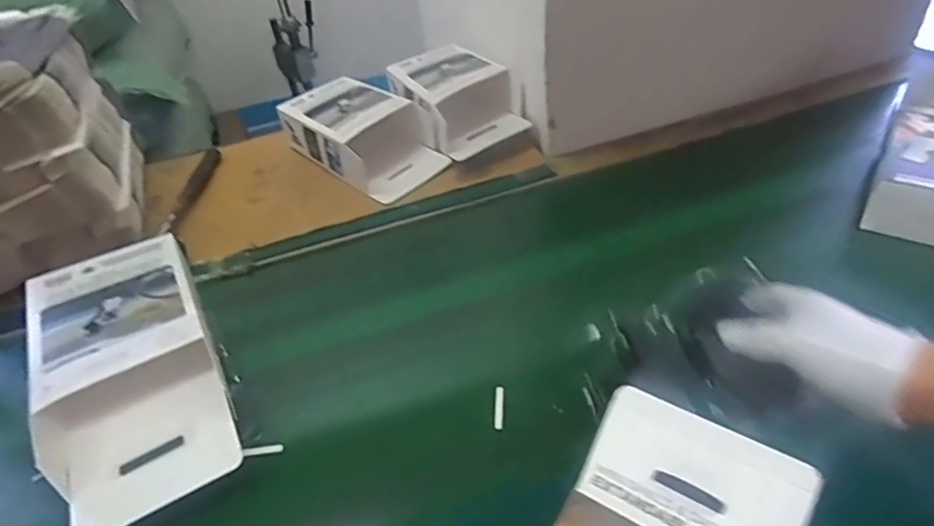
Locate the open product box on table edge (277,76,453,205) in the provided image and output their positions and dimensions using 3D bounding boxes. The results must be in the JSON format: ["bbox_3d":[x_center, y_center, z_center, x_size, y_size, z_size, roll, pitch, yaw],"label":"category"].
[{"bbox_3d":[-0.153,-0.195,0.877,0.252,0.078,0.145,30,55,35],"label":"open product box on table edge"}]

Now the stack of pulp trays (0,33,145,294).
[{"bbox_3d":[-0.587,-0.129,0.745,0.243,0.220,0.271,-18,39,-13],"label":"stack of pulp trays"}]

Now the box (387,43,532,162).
[{"bbox_3d":[-0.017,-0.259,0.920,0.151,0.090,0.234,-25,44,-16],"label":"box"}]

